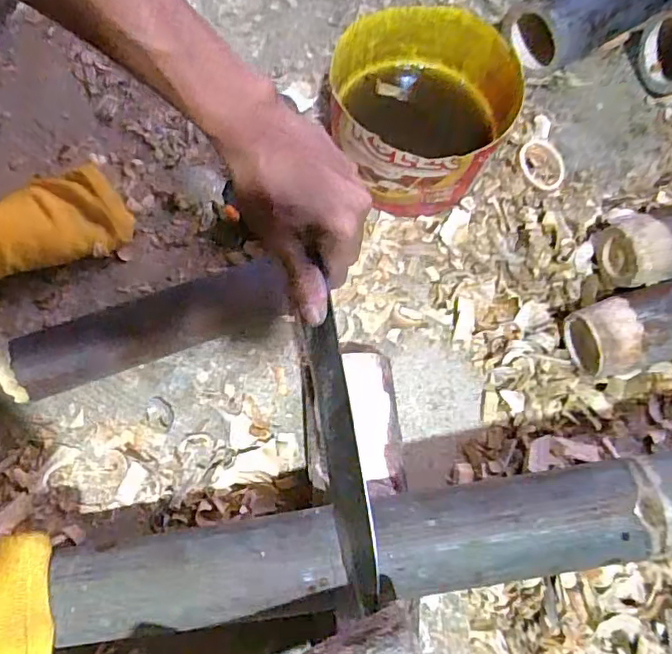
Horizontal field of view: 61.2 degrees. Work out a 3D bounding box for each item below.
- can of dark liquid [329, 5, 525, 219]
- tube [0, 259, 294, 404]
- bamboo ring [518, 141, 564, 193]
[{"bbox_3d":[0.075,-0.182,0.496,0.150,0.092,0.143,0,73,-1],"label":"can of dark liquid"},{"bbox_3d":[-0.148,0.003,0.464,0.223,0.050,0.048,-18,74,-6],"label":"tube"},{"bbox_3d":[0.191,-0.150,0.521,0.042,0.008,0.049,-23,75,-8],"label":"bamboo ring"}]

